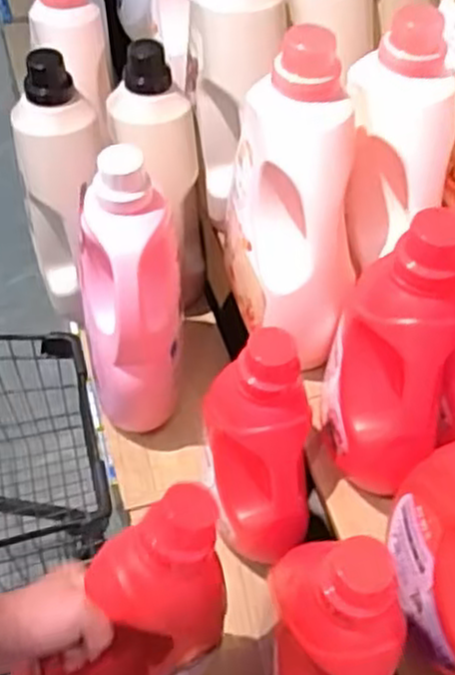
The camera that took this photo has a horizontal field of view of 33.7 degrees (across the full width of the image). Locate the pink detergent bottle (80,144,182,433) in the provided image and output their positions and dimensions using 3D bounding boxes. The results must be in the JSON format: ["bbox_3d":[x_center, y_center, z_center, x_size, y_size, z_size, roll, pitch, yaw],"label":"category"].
[{"bbox_3d":[-0.118,-0.045,0.888,0.122,0.337,0.162,-1,51,-3],"label":"pink detergent bottle"}]

